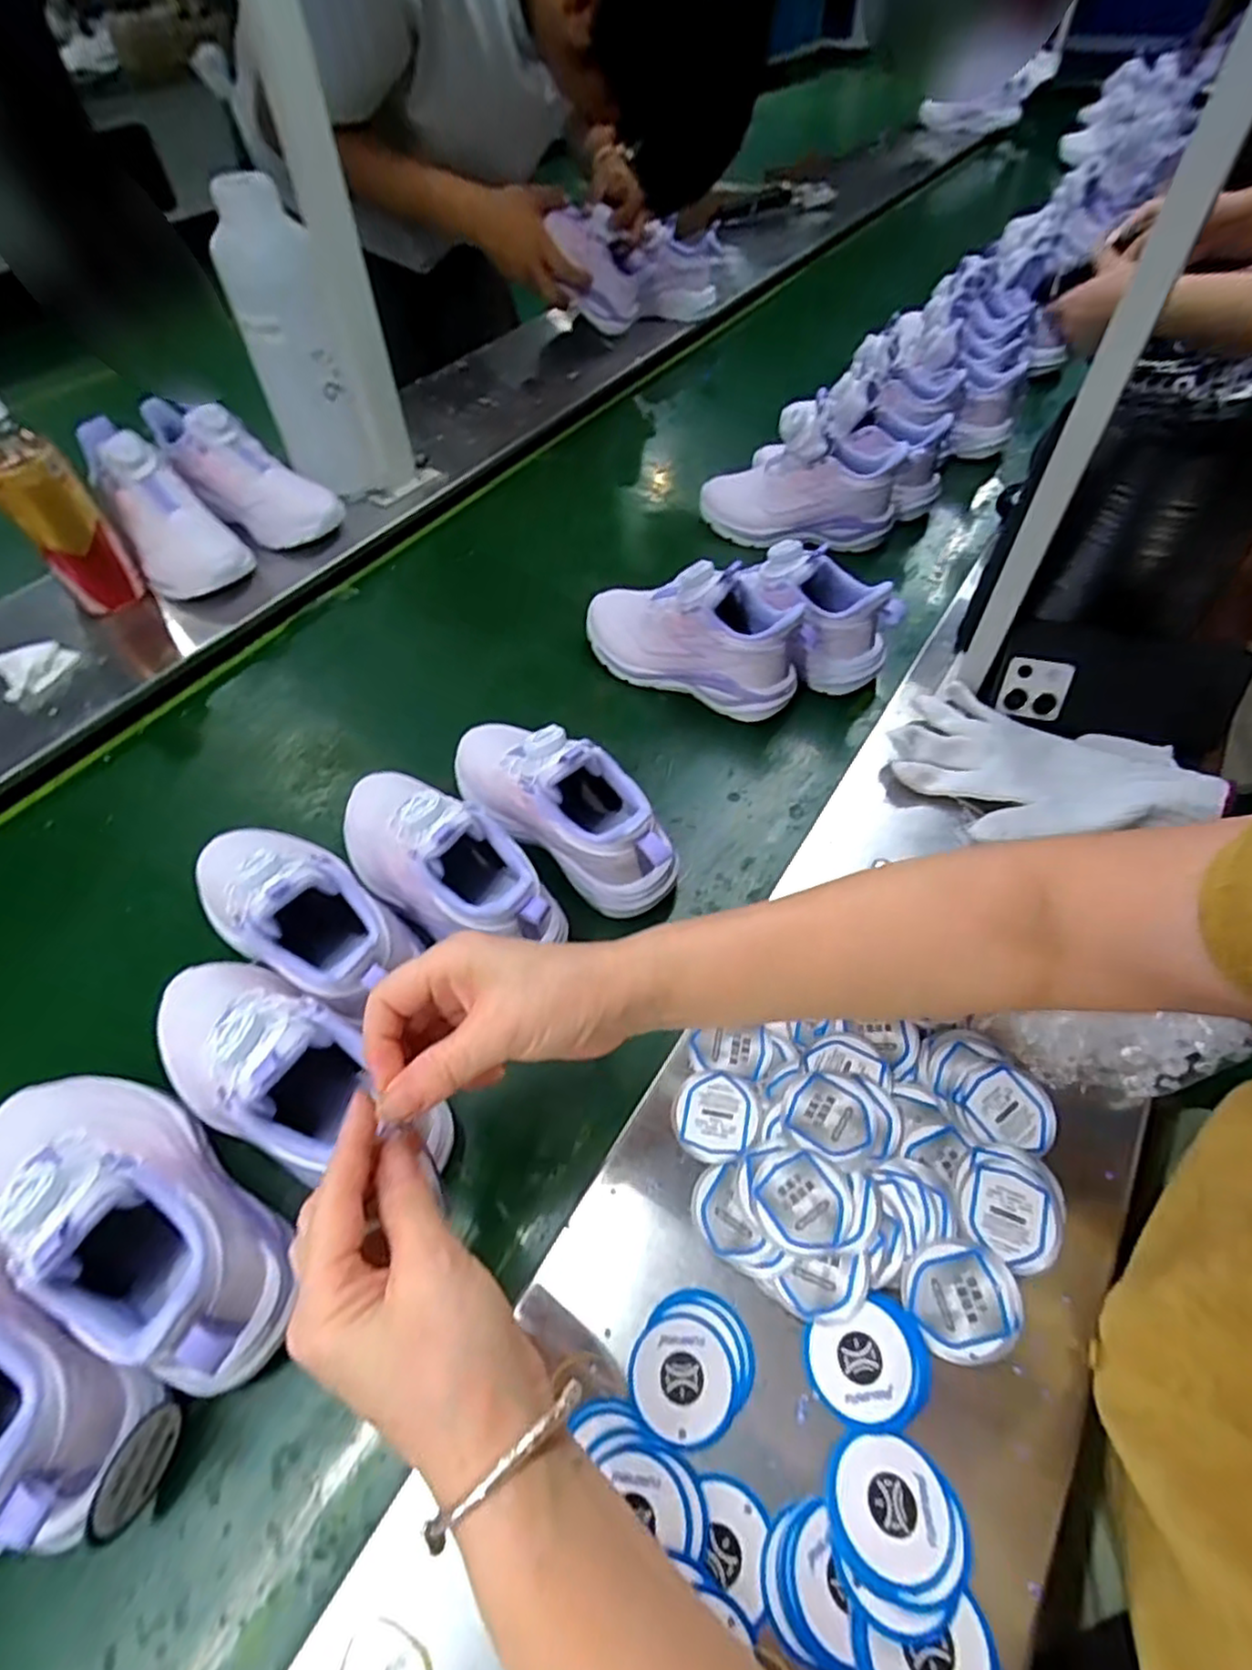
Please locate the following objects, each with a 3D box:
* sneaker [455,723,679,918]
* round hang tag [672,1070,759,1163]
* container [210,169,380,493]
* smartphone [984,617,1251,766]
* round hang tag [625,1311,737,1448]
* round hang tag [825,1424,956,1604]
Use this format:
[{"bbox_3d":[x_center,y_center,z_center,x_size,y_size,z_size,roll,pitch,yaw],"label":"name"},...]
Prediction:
[{"bbox_3d":[-0.061,-0.031,0.499,0.215,0.104,0.085,34,58,26],"label":"sneaker"},{"bbox_3d":[0.049,0.155,0.387,0.044,0.004,0.046,-1,50,1],"label":"round hang tag"},{"bbox_3d":[-0.340,-0.484,0.731,0.084,0.292,0.065,-20,52,-15],"label":"container"},{"bbox_3d":[0.368,-0.114,0.528,0.162,0.013,0.084,17,98,14],"label":"smartphone"},{"bbox_3d":[0.025,0.249,0.318,0.046,0.004,0.048,-1,50,1],"label":"round hang tag"},{"bbox_3d":[0.108,0.277,0.286,0.048,0.004,0.048,-1,41,1],"label":"round hang tag"}]

